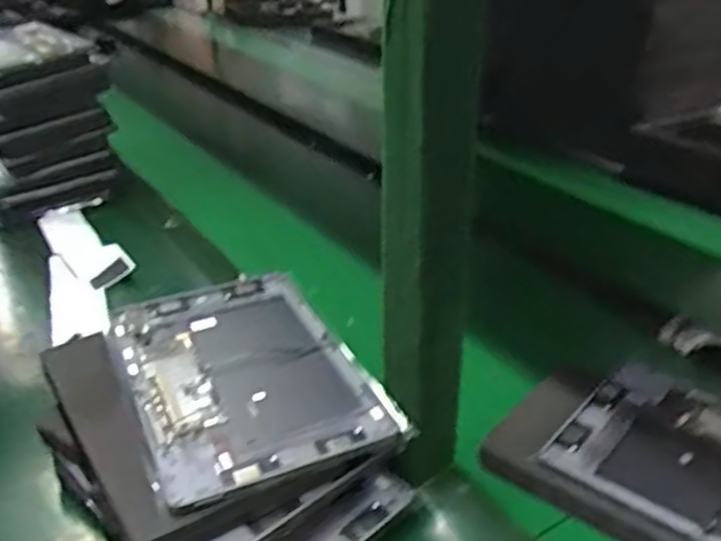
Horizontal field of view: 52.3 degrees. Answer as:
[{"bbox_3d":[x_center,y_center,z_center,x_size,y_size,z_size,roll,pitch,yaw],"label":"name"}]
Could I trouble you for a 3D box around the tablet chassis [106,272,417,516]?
[{"bbox_3d":[-0.094,0.082,0.589,0.176,0.010,0.248,-14,34,-22],"label":"tablet chassis"}]

